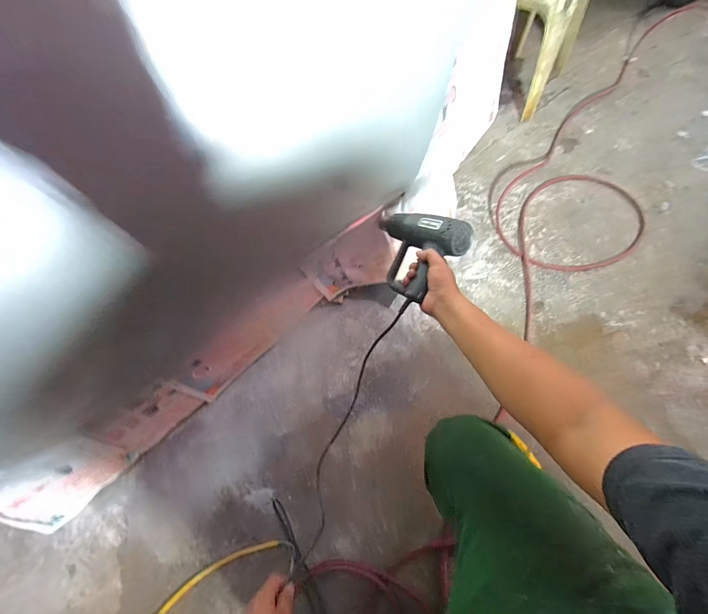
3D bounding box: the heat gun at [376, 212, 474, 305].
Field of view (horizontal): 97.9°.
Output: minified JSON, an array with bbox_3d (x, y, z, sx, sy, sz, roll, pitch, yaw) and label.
[{"bbox_3d":[0.115,-0.107,0.657,0.221,0.073,0.181,25,91,52],"label":"heat gun"}]

